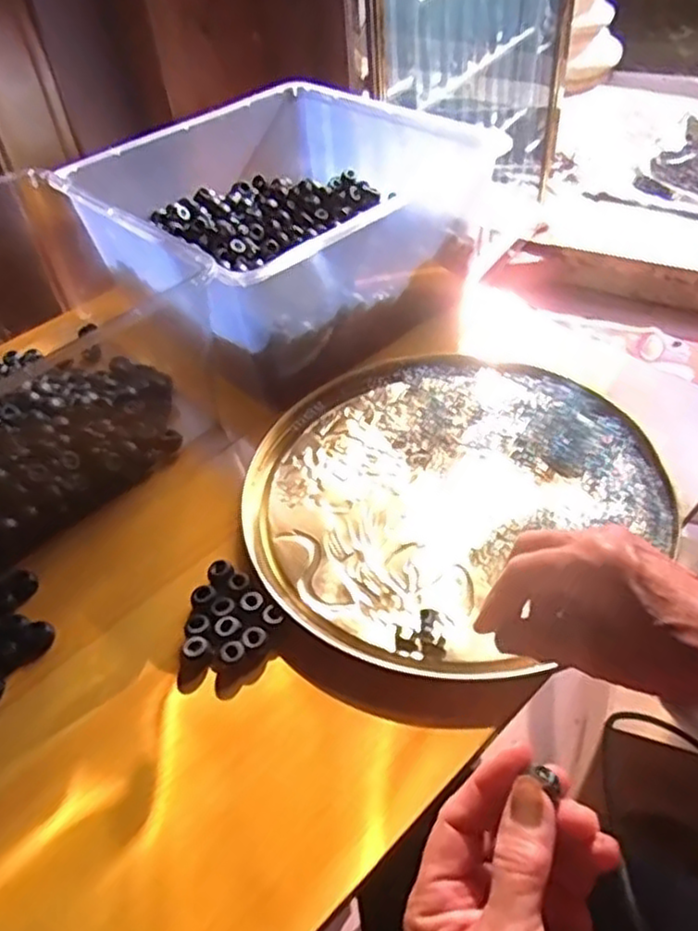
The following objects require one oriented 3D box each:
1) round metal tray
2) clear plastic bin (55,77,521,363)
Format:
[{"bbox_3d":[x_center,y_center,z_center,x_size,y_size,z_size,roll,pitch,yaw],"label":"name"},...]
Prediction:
[{"bbox_3d":[0.065,0.013,0.519,0.287,0.018,0.269,-2,46,2],"label":"round metal tray"},{"bbox_3d":[-0.059,-0.243,0.668,0.327,0.104,0.300,-37,54,-27],"label":"clear plastic bin"}]

